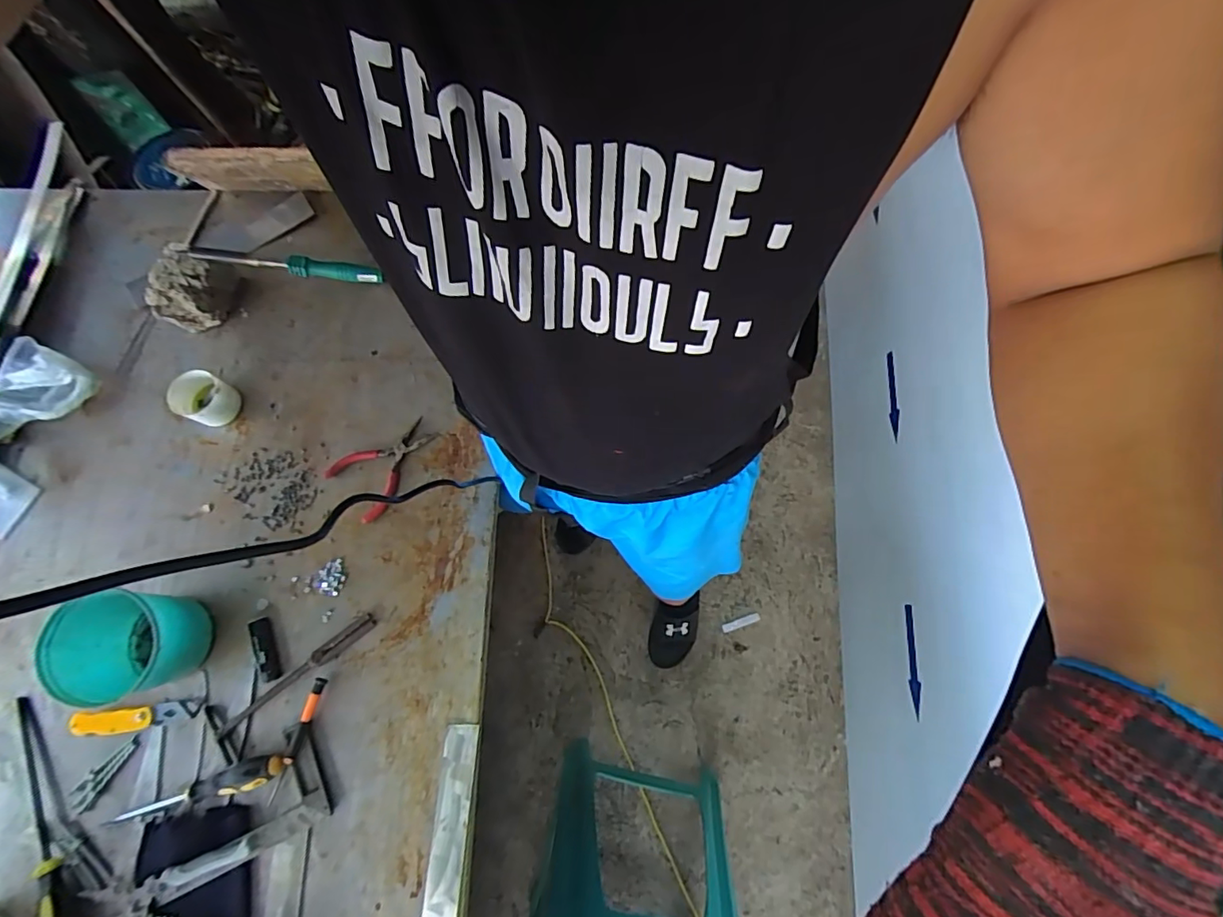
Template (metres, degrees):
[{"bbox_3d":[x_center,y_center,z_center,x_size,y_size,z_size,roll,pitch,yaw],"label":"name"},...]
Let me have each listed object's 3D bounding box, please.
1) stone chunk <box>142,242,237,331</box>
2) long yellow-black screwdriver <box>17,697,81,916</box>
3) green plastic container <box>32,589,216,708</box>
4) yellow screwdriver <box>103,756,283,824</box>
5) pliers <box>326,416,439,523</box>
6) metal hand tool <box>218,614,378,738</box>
[{"bbox_3d":[-0.611,-0.246,0.779,0.087,0.059,0.107,15,76,4],"label":"stone chunk"},{"bbox_3d":[-0.669,0.430,0.626,0.038,0.025,0.296,-27,77,-7],"label":"long yellow-black screwdriver"},{"bbox_3d":[-0.555,0.218,0.628,0.111,0.118,0.123,-3,75,-1],"label":"green plastic container"},{"bbox_3d":[-0.486,0.387,0.619,0.201,0.036,0.031,-16,76,-4],"label":"yellow screwdriver"},{"bbox_3d":[-0.306,0.010,0.735,0.144,0.008,0.097,-38,79,-9],"label":"pliers"},{"bbox_3d":[-0.393,0.271,0.674,0.211,0.010,0.023,-37,78,-9],"label":"metal hand tool"}]

